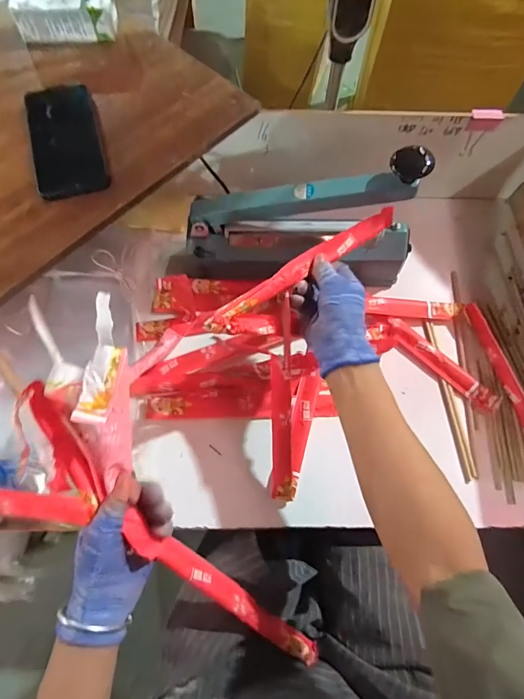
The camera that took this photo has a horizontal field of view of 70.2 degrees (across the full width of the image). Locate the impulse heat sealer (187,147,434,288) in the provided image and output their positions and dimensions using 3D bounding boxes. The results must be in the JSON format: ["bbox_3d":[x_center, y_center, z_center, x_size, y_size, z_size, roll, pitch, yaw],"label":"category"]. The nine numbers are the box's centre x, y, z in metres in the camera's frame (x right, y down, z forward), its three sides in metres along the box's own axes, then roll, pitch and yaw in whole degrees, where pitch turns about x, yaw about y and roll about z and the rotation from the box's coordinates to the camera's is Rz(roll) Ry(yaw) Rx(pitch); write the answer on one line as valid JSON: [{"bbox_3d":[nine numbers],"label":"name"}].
[{"bbox_3d":[0.051,-0.152,0.476,0.294,0.171,0.068,-2,70,-2],"label":"impulse heat sealer"}]

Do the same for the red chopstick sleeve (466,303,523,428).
[{"bbox_3d":[0.327,0.056,0.486,0.012,0.024,0.254,-13,71,-6],"label":"red chopstick sleeve"}]

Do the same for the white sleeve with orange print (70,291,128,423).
[{"bbox_3d":[-0.139,0.005,0.330,0.033,0.015,0.118,3,70,0],"label":"white sleeve with orange print"}]

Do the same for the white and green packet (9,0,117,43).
[{"bbox_3d":[-0.257,-0.448,0.494,0.125,0.039,0.059,-2,70,-2],"label":"white and green packet"}]

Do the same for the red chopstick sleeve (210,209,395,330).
[{"bbox_3d":[0.048,-0.089,0.399,0.249,0.019,0.024,-33,74,-18],"label":"red chopstick sleeve"}]

